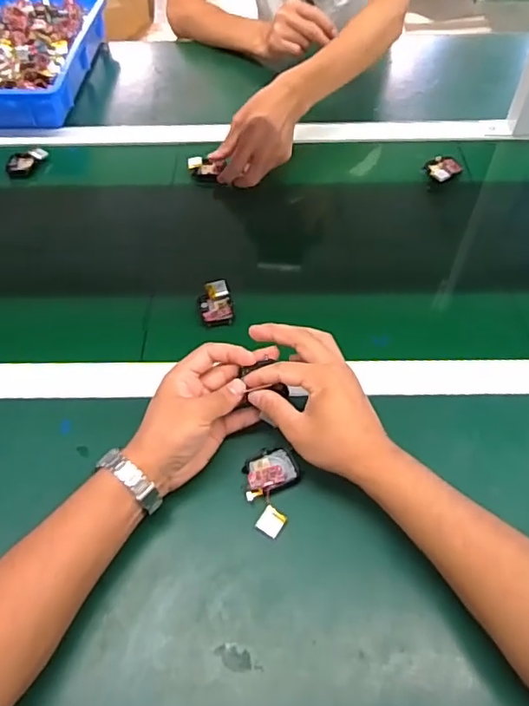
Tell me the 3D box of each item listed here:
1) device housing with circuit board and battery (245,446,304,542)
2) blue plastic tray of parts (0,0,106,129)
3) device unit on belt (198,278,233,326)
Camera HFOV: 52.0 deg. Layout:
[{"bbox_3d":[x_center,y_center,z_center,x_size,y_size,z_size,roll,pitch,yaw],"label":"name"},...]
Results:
[{"bbox_3d":[0.009,0.118,0.472,0.047,0.014,0.076,-8,53,-2],"label":"device housing with circuit board and battery"},{"bbox_3d":[-0.417,-0.486,0.893,0.254,0.061,0.347,0,53,4],"label":"blue plastic tray of parts"},{"bbox_3d":[-0.054,-0.054,0.600,0.037,0.018,0.053,-14,53,-6],"label":"device unit on belt"}]

